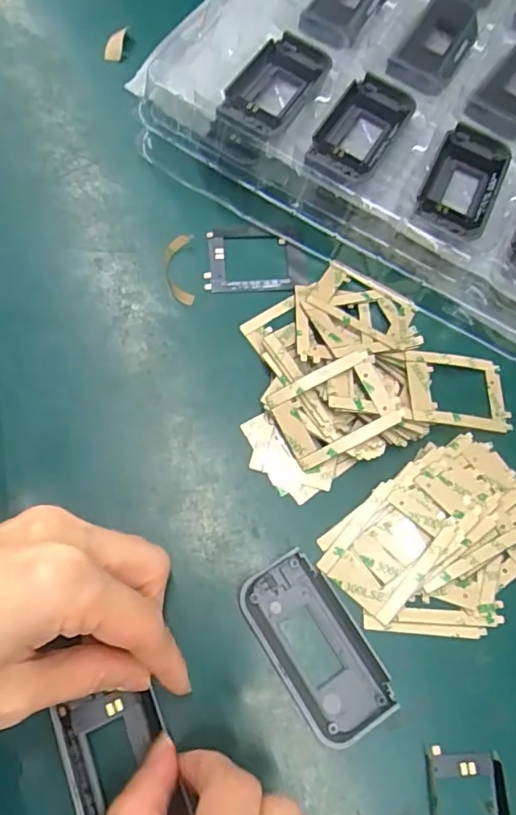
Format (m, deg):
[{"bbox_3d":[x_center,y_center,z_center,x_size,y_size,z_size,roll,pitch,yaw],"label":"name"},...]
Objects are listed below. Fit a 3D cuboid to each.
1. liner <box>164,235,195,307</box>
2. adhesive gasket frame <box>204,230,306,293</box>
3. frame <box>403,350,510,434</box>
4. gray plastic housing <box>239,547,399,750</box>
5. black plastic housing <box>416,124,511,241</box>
[{"bbox_3d":[-0.042,-0.073,0.302,0.015,0.008,0.039,0,70,-7],"label":"liner"},{"bbox_3d":[-0.002,-0.079,0.310,0.053,0.004,0.037,1,70,-7],"label":"adhesive gasket frame"},{"bbox_3d":[0.101,-0.008,0.289,0.054,0.004,0.039,6,66,-13],"label":"frame"},{"bbox_3d":[0.025,0.102,0.245,0.039,0.010,0.075,-30,76,-16],"label":"gray plastic housing"},{"bbox_3d":[0.111,-0.123,0.309,0.037,0.008,0.076,26,69,3],"label":"black plastic housing"}]

